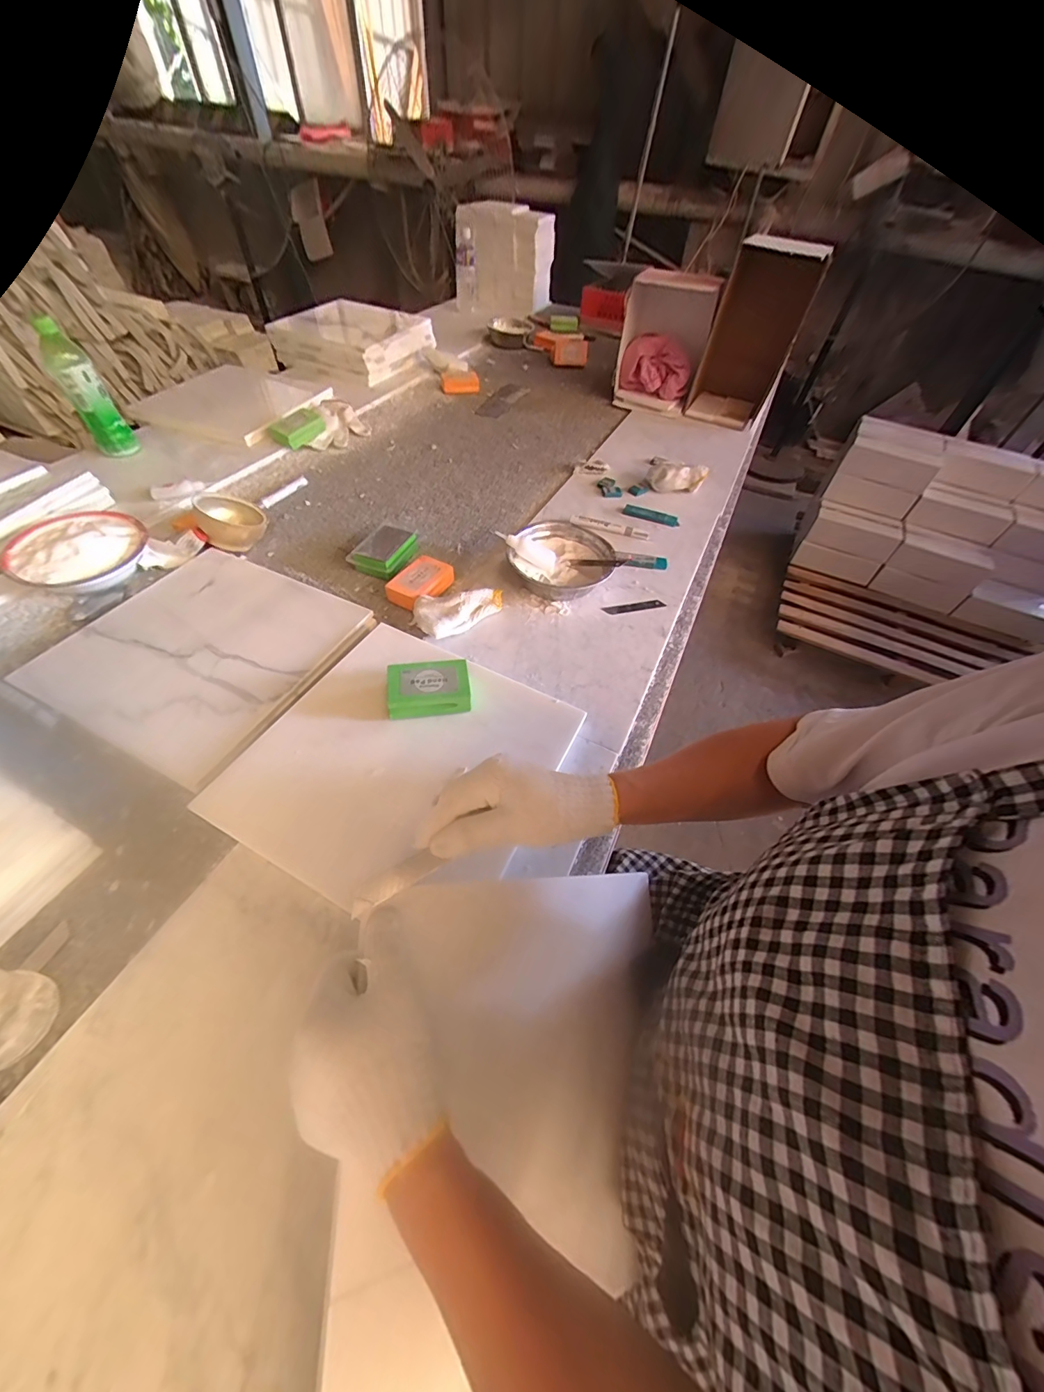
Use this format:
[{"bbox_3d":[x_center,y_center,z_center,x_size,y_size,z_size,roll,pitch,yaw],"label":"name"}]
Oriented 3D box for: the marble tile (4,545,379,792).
[{"bbox_3d":[-0.406,-0.066,0.592,0.303,0.022,0.305,23,56,13],"label":"marble tile"}]

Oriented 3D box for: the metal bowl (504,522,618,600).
[{"bbox_3d":[0.060,-0.205,0.707,0.152,0.054,0.153,2,54,-2],"label":"metal bowl"}]

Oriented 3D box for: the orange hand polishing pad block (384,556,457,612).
[{"bbox_3d":[-0.151,-0.170,0.687,0.063,0.034,0.095,29,58,16],"label":"orange hand polishing pad block"}]

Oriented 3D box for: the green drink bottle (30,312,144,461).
[{"bbox_3d":[-0.761,-0.527,0.797,0.056,0.207,0.060,40,61,22],"label":"green drink bottle"}]

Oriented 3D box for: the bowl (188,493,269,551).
[{"bbox_3d":[-0.463,-0.275,0.717,0.093,0.054,0.093,23,31,-28],"label":"bowl"}]

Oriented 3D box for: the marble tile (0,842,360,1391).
[{"bbox_3d":[-0.220,0.315,0.318,0.287,0.020,0.326,22,56,12],"label":"marble tile"}]

